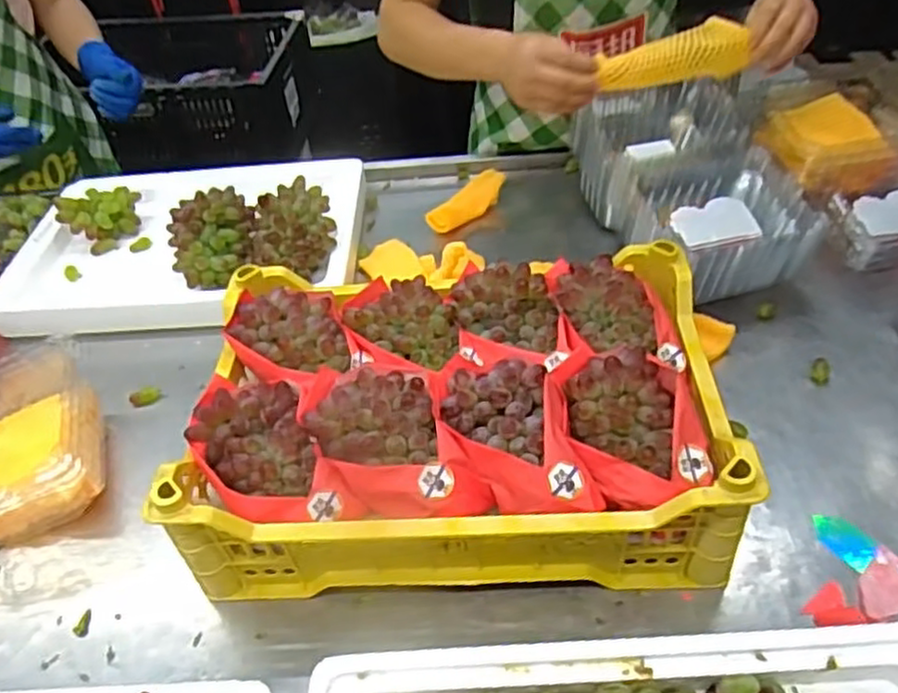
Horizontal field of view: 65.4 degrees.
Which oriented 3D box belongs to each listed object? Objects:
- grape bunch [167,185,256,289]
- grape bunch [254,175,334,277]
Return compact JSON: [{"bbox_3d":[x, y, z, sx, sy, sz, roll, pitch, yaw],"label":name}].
[{"bbox_3d":[-0.294,-0.139,0.873,0.106,0.067,0.109,-18,45,-11],"label":"grape bunch"},{"bbox_3d":[-0.198,-0.158,0.890,0.099,0.057,0.162,-6,44,1],"label":"grape bunch"}]

